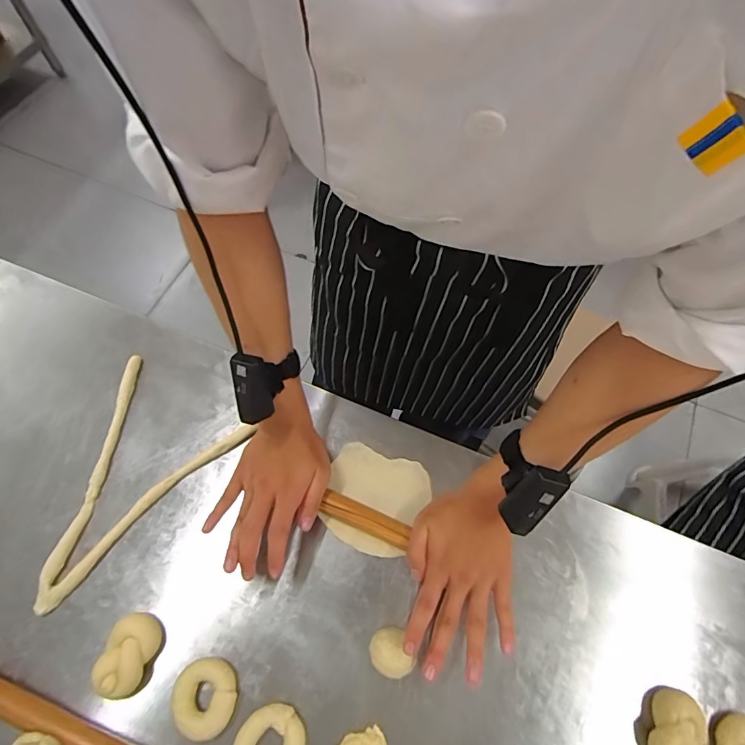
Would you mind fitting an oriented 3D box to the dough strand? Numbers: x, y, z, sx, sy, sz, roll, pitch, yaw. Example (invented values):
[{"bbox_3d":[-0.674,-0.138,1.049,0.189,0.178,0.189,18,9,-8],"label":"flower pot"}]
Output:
[{"bbox_3d":[-0.305,0.138,0.557,0.202,0.014,0.280,25,65,13],"label":"dough strand"}]

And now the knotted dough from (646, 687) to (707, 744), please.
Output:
[{"bbox_3d":[0.285,0.339,0.428,0.041,0.031,0.070,21,64,11],"label":"knotted dough"}]

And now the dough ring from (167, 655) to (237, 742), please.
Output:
[{"bbox_3d":[-0.169,0.324,0.458,0.065,0.013,0.064,0,62,0],"label":"dough ring"}]

